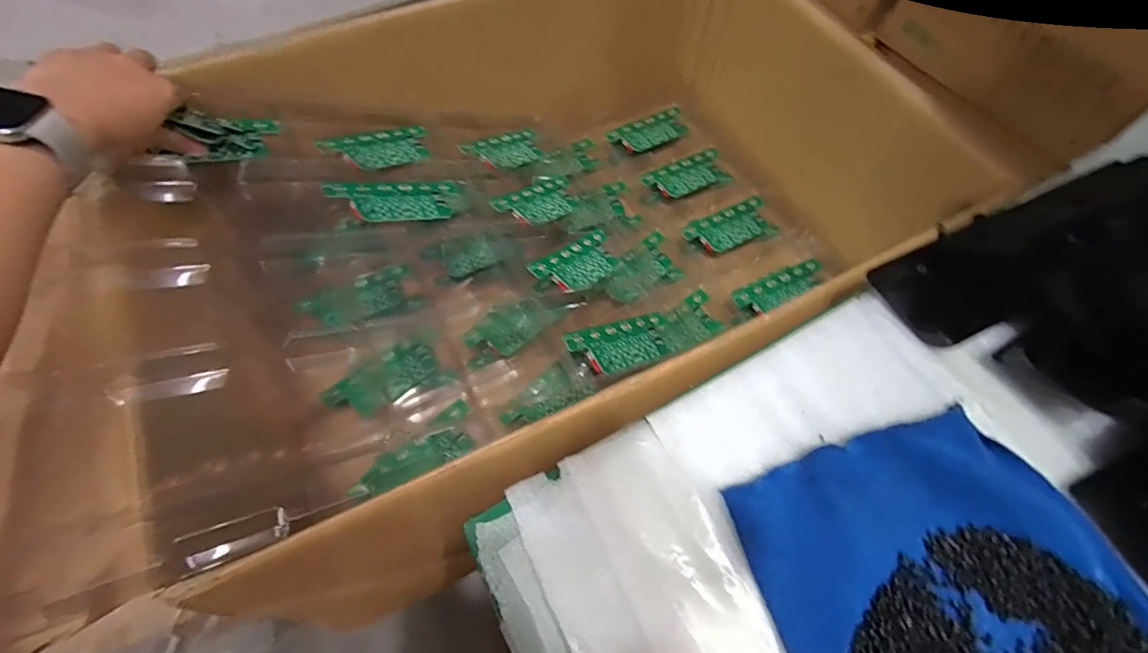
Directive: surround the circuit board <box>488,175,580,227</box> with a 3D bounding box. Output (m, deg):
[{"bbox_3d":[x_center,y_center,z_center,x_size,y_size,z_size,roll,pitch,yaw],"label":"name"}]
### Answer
[{"bbox_3d":[-0.039,-0.150,0.587,0.057,0.007,0.126,43,46,3],"label":"circuit board"}]

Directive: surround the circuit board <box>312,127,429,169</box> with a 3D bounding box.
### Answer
[{"bbox_3d":[-0.210,-0.200,0.545,0.055,0.008,0.126,45,45,10],"label":"circuit board"}]

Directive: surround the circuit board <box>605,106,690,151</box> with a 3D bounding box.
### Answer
[{"bbox_3d":[0.119,-0.295,0.732,0.129,0.018,0.058,-30,66,-16],"label":"circuit board"}]

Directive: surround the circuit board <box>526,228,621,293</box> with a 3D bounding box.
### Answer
[{"bbox_3d":[0.012,-0.073,0.550,0.054,0.011,0.141,43,44,7],"label":"circuit board"}]

